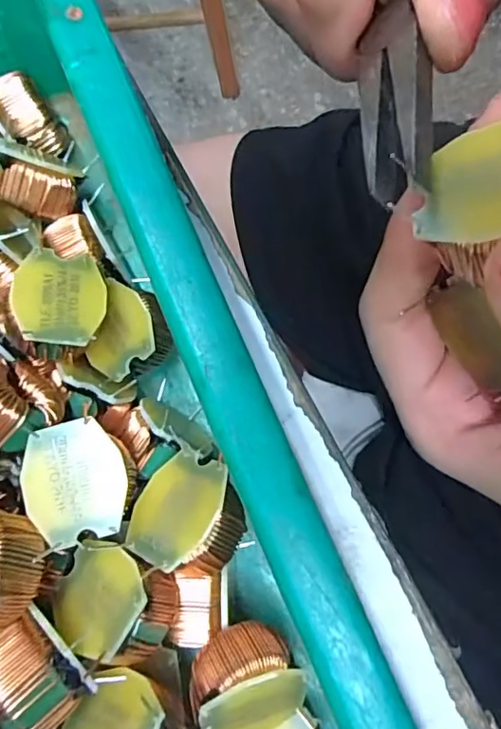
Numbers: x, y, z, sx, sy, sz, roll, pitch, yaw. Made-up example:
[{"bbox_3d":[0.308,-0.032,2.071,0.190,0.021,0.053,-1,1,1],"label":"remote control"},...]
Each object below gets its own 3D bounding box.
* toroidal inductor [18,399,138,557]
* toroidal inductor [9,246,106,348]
[{"bbox_3d":[-0.044,0.030,0.144,0.027,0.013,0.031,-16,79,-2],"label":"toroidal inductor"},{"bbox_3d":[-0.055,-0.018,0.159,0.025,0.011,0.029,5,64,-23],"label":"toroidal inductor"}]

